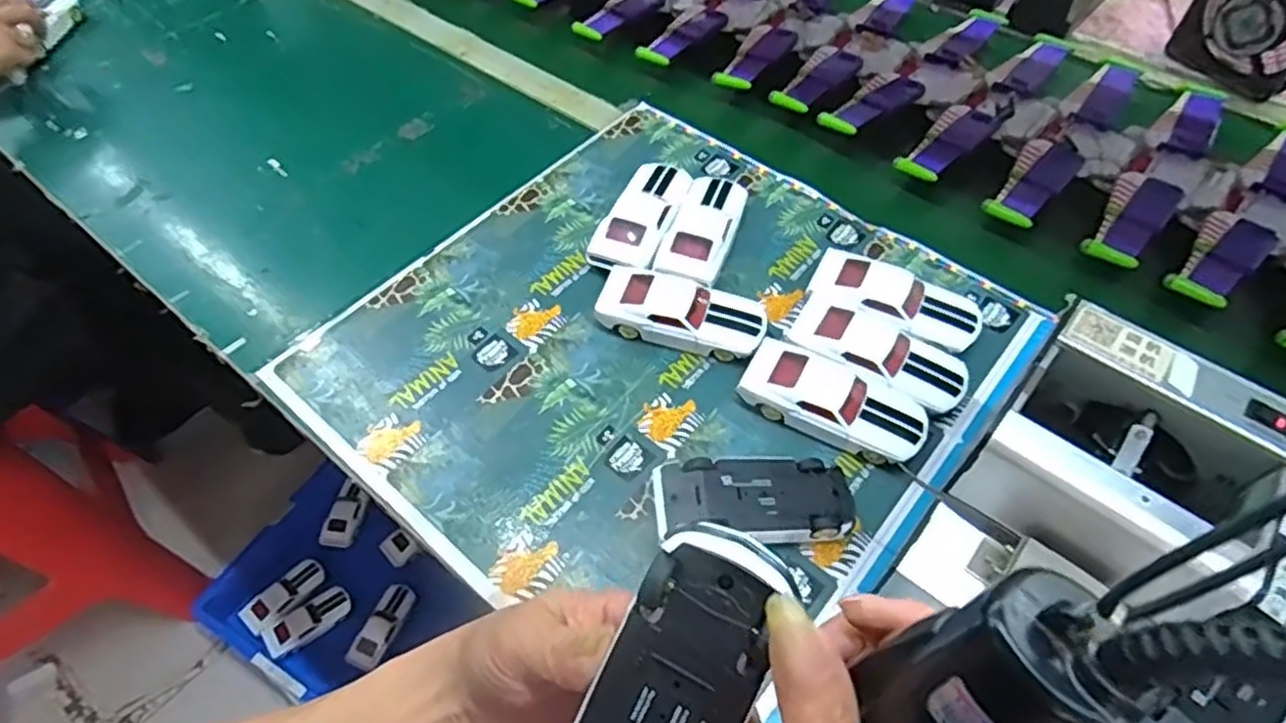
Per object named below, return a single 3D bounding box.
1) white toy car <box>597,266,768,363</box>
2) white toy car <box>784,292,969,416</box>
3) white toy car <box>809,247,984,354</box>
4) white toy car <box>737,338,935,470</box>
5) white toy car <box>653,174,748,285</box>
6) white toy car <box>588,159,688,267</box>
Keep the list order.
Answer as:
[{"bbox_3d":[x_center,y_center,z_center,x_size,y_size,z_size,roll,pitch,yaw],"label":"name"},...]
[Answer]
[{"bbox_3d":[0.031,-0.037,0.558,0.127,0.033,0.052,13,56,10],"label":"white toy car"},{"bbox_3d":[0.174,-0.003,0.530,0.128,0.035,0.056,25,59,17],"label":"white toy car"},{"bbox_3d":[0.198,-0.046,0.561,0.131,0.036,0.061,22,58,15],"label":"white toy car"},{"bbox_3d":[0.135,0.030,0.507,0.127,0.033,0.052,25,59,17],"label":"white toy car"},{"bbox_3d":[0.054,-0.114,0.614,0.052,0.032,0.134,15,57,11],"label":"white toy car"},{"bbox_3d":[0.001,-0.126,0.622,0.055,0.034,0.132,17,57,12],"label":"white toy car"}]

